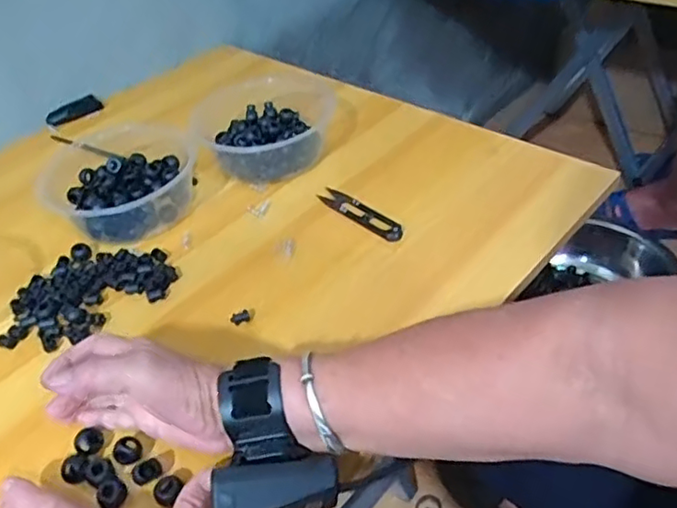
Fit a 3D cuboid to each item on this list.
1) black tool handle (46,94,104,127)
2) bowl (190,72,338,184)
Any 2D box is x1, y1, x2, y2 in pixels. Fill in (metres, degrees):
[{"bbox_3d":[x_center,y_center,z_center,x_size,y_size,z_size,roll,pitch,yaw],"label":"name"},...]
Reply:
[{"bbox_3d":[-0.316,-0.170,0.720,0.068,0.020,0.018,-33,47,-27],"label":"black tool handle"},{"bbox_3d":[-0.076,-0.126,0.604,0.143,0.060,0.115,-6,41,2],"label":"bowl"}]

